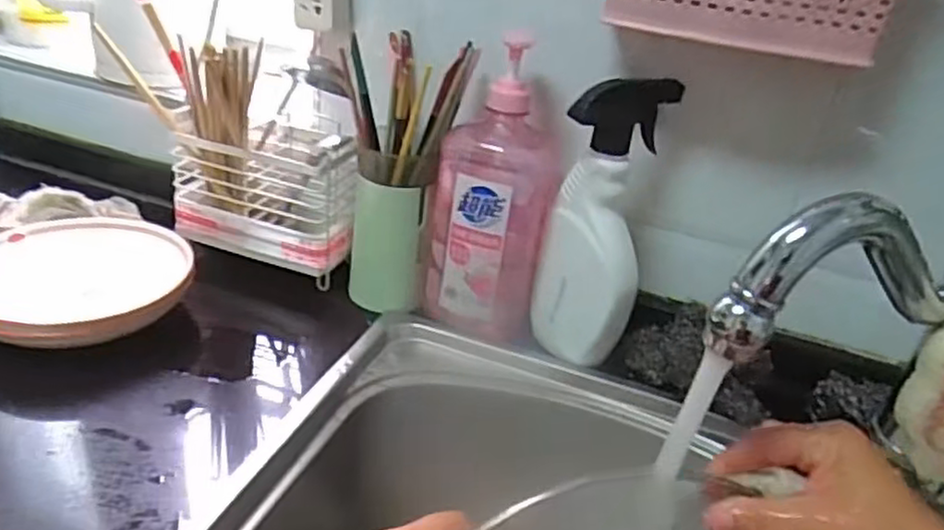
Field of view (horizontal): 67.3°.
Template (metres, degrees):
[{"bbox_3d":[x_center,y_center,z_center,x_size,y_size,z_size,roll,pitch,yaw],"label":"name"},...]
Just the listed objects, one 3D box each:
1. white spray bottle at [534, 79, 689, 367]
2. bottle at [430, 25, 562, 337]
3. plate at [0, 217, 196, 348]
[{"bbox_3d":[0.103,-0.032,0.581,0.083,0.229,0.058,13,29,11],"label":"white spray bottle"},{"bbox_3d":[0.017,-0.054,0.609,0.102,0.224,0.069,9,28,2],"label":"bottle"},{"bbox_3d":[-0.336,0.008,0.600,0.175,0.041,0.143,-12,34,-33],"label":"plate"}]

